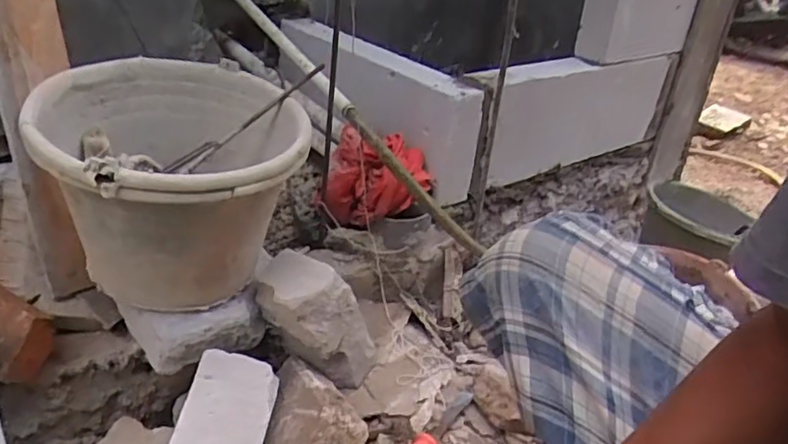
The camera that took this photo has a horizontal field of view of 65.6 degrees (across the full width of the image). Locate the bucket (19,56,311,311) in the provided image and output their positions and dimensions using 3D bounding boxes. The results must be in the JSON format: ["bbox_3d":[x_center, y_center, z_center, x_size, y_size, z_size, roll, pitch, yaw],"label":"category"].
[{"bbox_3d":[-0.251,-0.042,0.734,0.277,0.224,0.278,4,29,-2],"label":"bucket"}]

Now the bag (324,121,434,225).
[{"bbox_3d":[-0.026,-0.071,1.033,0.174,0.129,0.113,8,29,4],"label":"bag"}]

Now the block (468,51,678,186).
[{"bbox_3d":[0.364,-0.226,1.238,0.564,0.207,0.076,-18,37,-36],"label":"block"}]

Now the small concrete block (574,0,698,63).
[{"bbox_3d":[0.506,-0.448,1.251,0.308,0.200,0.084,-18,39,-35],"label":"small concrete block"}]

